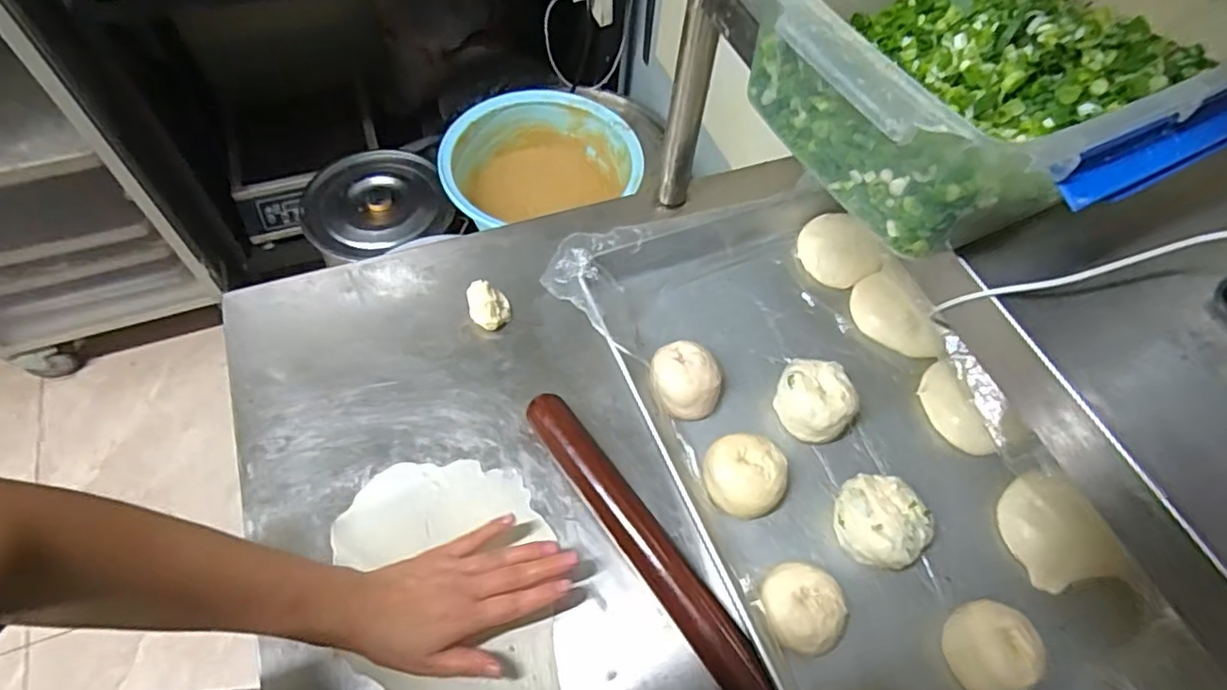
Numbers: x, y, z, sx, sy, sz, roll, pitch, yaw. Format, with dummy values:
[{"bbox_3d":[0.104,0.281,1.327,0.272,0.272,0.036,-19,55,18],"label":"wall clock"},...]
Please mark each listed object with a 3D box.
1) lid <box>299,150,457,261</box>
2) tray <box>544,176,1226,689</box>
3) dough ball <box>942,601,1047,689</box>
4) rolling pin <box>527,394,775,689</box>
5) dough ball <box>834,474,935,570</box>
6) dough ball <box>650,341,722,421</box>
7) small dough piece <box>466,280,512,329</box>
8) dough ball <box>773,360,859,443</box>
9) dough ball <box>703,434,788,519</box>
[{"bbox_3d":[-0.515,-0.304,1.375,0.290,0.067,0.277,2,59,-3],"label":"lid"},{"bbox_3d":[0.227,0.100,0.592,0.365,0.054,0.621,-20,62,-14],"label":"tray"},{"bbox_3d":[0.305,0.248,0.517,0.064,0.046,0.069,-7,59,-7],"label":"dough ball"},{"bbox_3d":[0.030,0.172,0.551,0.038,0.035,0.318,-32,66,-20],"label":"rolling pin"},{"bbox_3d":[0.237,0.161,0.569,0.074,0.052,0.074,1,59,-2],"label":"dough ball"},{"bbox_3d":[0.071,0.035,0.631,0.068,0.048,0.067,1,59,-2],"label":"dough ball"},{"bbox_3d":[-0.132,-0.042,0.673,0.041,0.035,0.045,1,59,-2],"label":"small dough piece"},{"bbox_3d":[0.197,0.056,0.628,0.073,0.055,0.071,1,59,-2],"label":"dough ball"},{"bbox_3d":[0.119,0.122,0.587,0.072,0.046,0.069,1,59,-2],"label":"dough ball"}]

